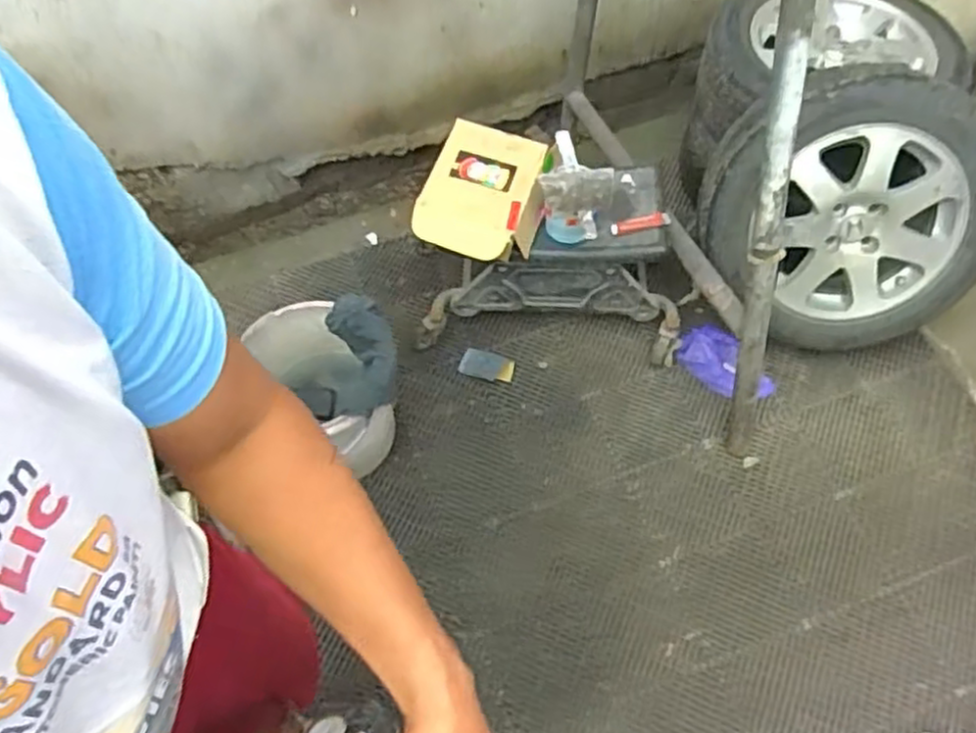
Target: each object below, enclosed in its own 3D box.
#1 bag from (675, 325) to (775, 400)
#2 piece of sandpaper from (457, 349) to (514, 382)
[{"bbox_3d":[0.539,-0.001,1.674,0.232,0.064,0.126,32,66,19],"label":"bag"},{"bbox_3d":[-0.002,-0.003,1.718,0.125,0.011,0.067,11,61,9],"label":"piece of sandpaper"}]

